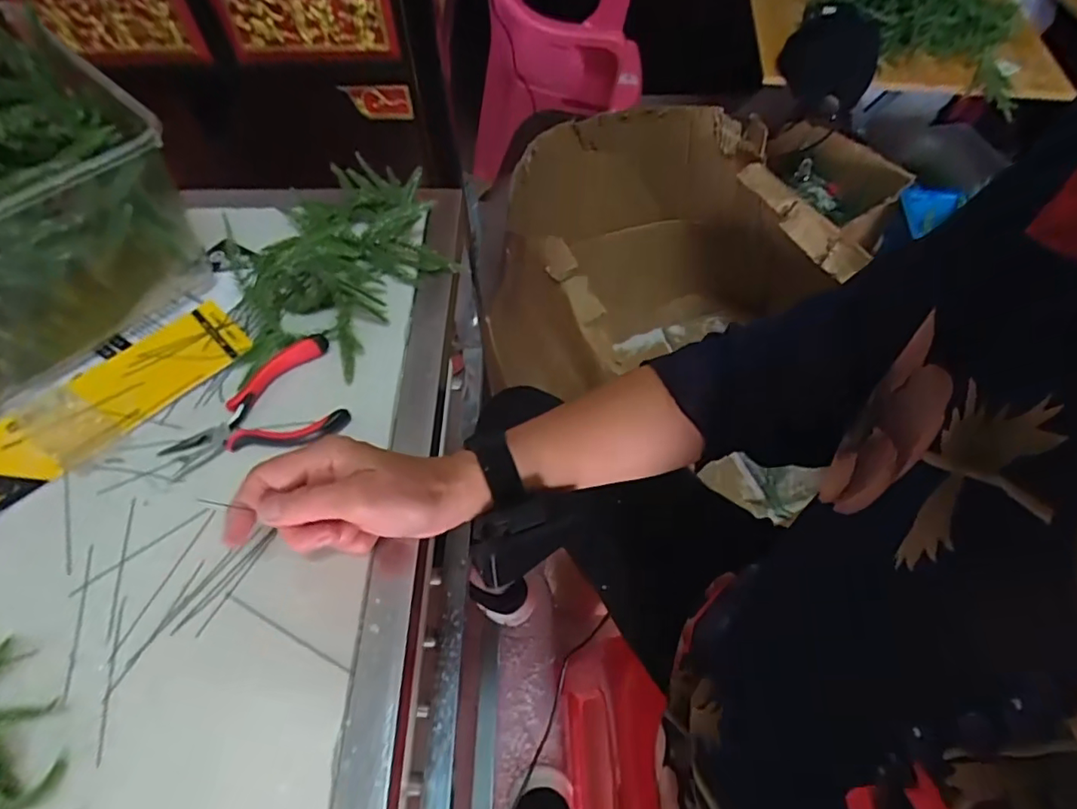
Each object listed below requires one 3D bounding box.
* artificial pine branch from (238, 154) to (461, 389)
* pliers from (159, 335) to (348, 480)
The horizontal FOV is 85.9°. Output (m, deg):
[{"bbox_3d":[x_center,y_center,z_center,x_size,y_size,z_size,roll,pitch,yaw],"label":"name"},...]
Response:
[{"bbox_3d":[-0.158,-0.133,0.477,0.163,0.079,0.224,0,58,-1],"label":"artificial pine branch"},{"bbox_3d":[-0.211,0.002,0.428,0.125,0.016,0.082,-21,60,-13],"label":"pliers"}]

